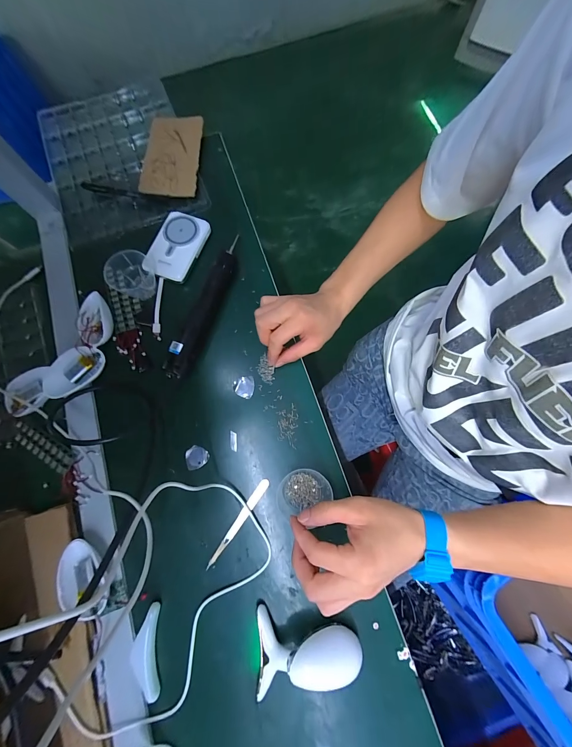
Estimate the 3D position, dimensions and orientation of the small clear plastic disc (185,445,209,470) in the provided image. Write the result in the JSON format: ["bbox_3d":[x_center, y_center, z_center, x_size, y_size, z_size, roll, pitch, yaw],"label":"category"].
[{"bbox_3d":[-0.121,0.113,0.390,0.032,0.004,0.029,-17,77,-5],"label":"small clear plastic disc"}]

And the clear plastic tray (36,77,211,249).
[{"bbox_3d":[-0.298,-0.386,0.515,0.237,0.023,0.320,-20,77,-5],"label":"clear plastic tray"}]

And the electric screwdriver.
[{"bbox_3d":[-0.123,-0.104,0.426,0.044,0.034,0.236,18,76,4],"label":"electric screwdriver"}]

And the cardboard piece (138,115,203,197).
[{"bbox_3d":[-0.198,-0.381,0.497,0.099,0.010,0.168,2,77,4],"label":"cardboard piece"}]

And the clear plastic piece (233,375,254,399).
[{"bbox_3d":[-0.061,0.020,0.416,0.031,0.004,0.032,-5,76,-2],"label":"clear plastic piece"}]

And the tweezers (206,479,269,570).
[{"bbox_3d":[-0.060,0.190,0.366,0.012,0.008,0.122,34,78,8],"label":"tweezers"}]

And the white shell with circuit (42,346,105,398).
[{"bbox_3d":[-0.294,-0.002,0.398,0.081,0.026,0.044,-40,79,-10],"label":"white shell with circuit"}]

